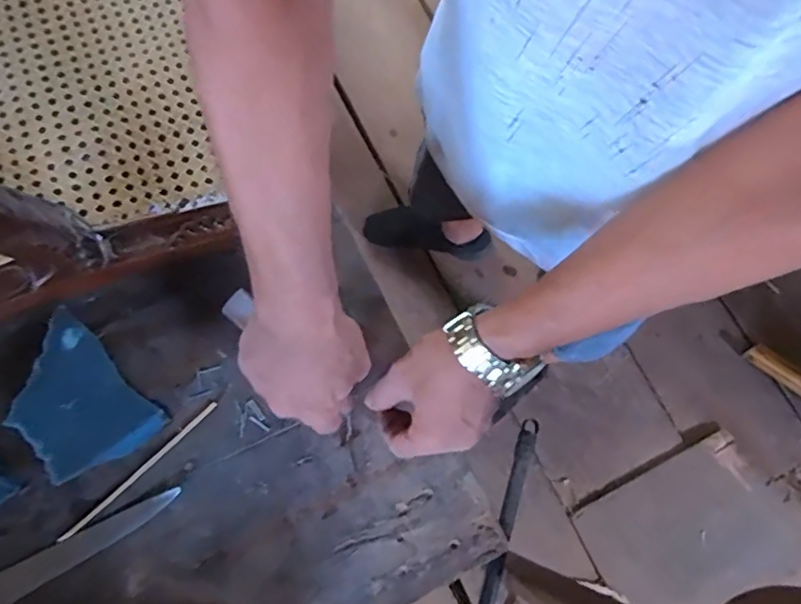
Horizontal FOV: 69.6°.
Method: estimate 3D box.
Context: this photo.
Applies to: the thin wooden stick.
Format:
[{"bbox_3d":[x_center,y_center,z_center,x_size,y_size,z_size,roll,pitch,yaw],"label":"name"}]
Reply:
[{"bbox_3d":[-0.217,0.140,0.482,0.154,0.007,0.007,-43,78,-13],"label":"thin wooden stick"}]

